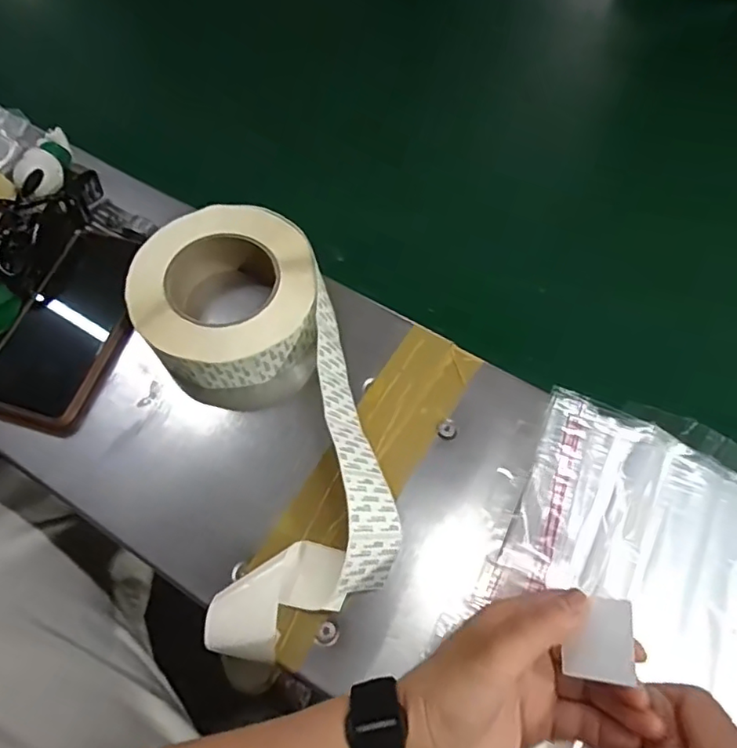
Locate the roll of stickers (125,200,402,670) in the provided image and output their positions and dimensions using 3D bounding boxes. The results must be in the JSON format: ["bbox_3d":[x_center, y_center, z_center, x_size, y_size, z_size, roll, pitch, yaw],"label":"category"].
[{"bbox_3d":[-0.074,0.013,0.384,0.127,0.048,0.295,-18,64,-7],"label":"roll of stickers"}]

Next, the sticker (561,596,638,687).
[{"bbox_3d":[0.112,0.127,0.275,0.031,0.004,0.035,-9,64,34],"label":"sticker"}]

